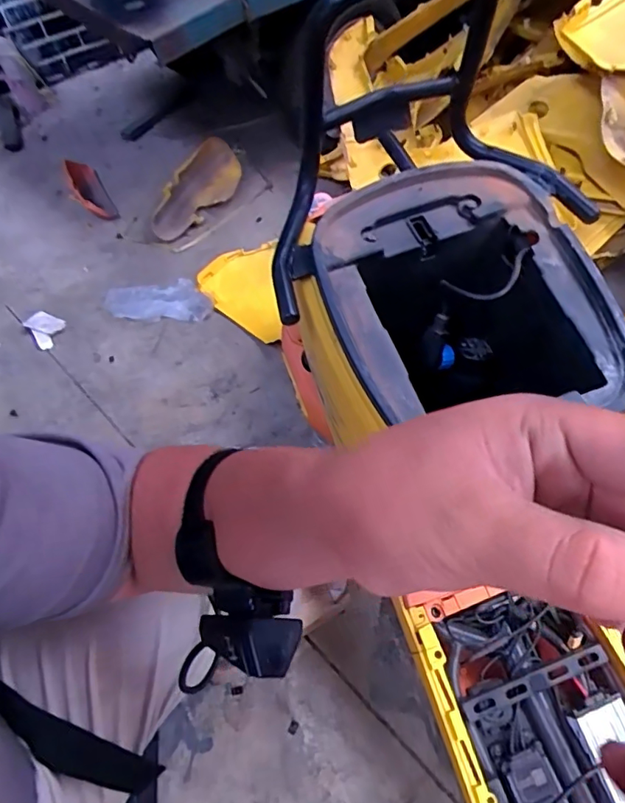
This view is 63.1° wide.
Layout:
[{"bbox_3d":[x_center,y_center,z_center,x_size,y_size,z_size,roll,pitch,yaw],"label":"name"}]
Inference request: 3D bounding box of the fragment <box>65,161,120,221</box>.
[{"bbox_3d":[-0.678,-0.637,1.536,0.099,0.047,0.294,-32,71,-16],"label":"fragment"}]

